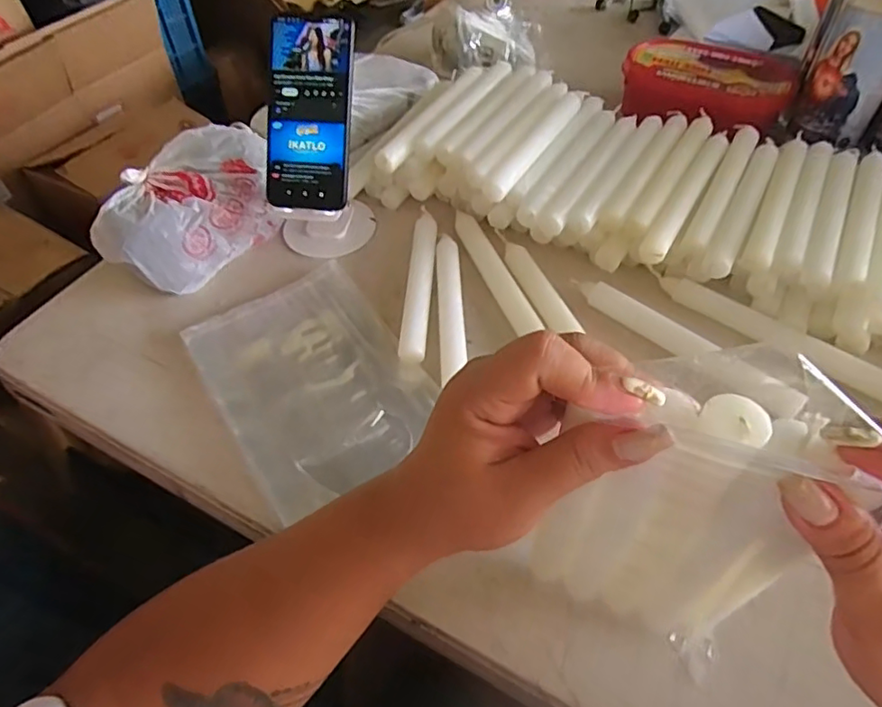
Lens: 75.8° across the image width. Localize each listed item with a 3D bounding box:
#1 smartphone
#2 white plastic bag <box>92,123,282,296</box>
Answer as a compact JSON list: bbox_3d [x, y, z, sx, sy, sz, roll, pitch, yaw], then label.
[{"bbox_3d":[-0.116,-0.212,0.502,0.076,0.162,0.009,6,10,7],"label":"smartphone"},{"bbox_3d":[-0.238,-0.143,0.546,0.108,0.076,0.171,25,57,20],"label":"white plastic bag"}]

